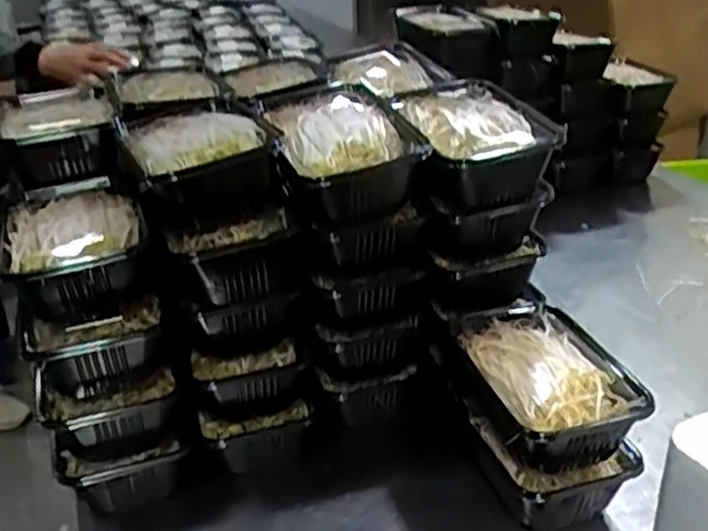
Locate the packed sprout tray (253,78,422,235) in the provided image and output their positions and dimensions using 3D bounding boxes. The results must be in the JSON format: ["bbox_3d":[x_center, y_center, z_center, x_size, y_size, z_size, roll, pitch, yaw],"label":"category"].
[{"bbox_3d":[-0.024,-0.103,0.694,0.119,0.079,0.179,-10,28,-16],"label":"packed sprout tray"}]

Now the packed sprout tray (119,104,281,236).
[{"bbox_3d":[-0.138,-0.087,0.666,0.118,0.070,0.182,-12,29,-19],"label":"packed sprout tray"}]

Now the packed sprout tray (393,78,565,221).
[{"bbox_3d":[0.110,-0.114,0.722,0.131,0.072,0.180,-5,27,-6],"label":"packed sprout tray"}]

